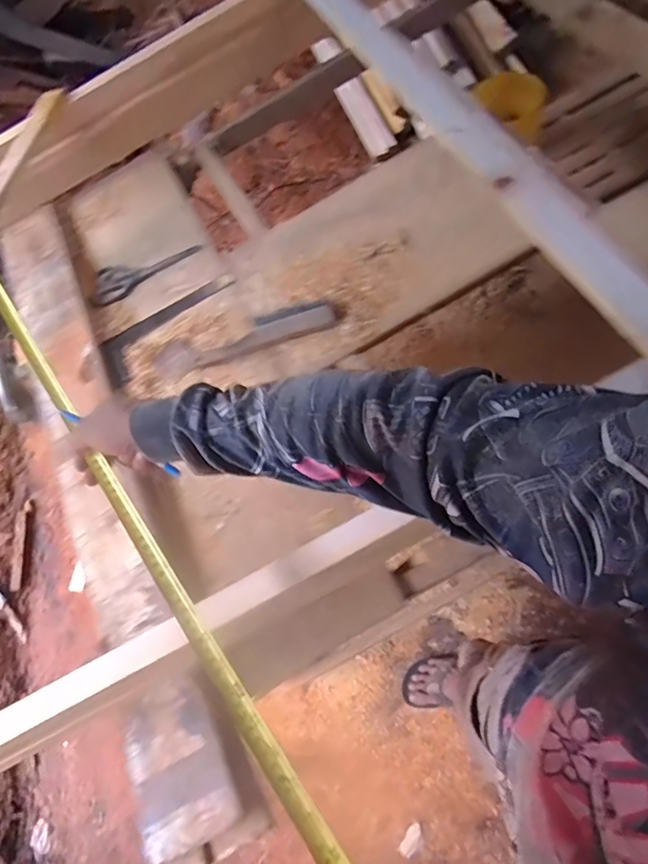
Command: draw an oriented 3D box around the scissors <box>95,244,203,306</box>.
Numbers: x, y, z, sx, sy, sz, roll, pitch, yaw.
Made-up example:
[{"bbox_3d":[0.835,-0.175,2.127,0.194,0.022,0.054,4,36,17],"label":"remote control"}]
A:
[{"bbox_3d":[-0.316,-0.294,0.899,0.202,0.017,0.089,-23,72,4],"label":"scissors"}]

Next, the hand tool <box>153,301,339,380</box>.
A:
[{"bbox_3d":[-0.122,-0.147,0.784,0.287,0.031,0.068,-17,71,7],"label":"hand tool"}]

